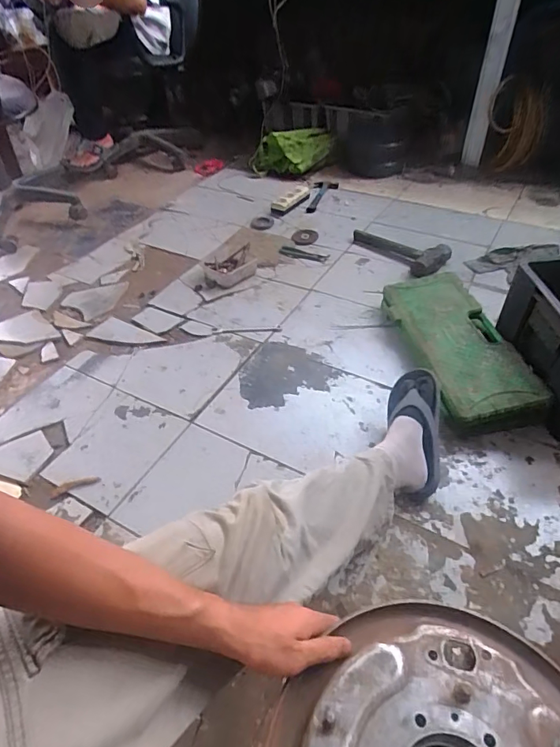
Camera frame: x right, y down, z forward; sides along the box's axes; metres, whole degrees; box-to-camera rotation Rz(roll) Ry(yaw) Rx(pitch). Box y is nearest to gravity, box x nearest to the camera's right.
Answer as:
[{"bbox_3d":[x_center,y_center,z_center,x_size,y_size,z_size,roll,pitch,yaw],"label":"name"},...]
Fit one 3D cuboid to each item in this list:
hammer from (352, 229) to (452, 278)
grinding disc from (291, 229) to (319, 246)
[{"bbox_3d":[0.381,-0.413,1.480,0.162,0.046,0.353,-28,49,-23],"label":"hammer"},{"bbox_3d":[0.088,-0.476,1.599,0.087,0.011,0.105,22,54,21],"label":"grinding disc"}]

